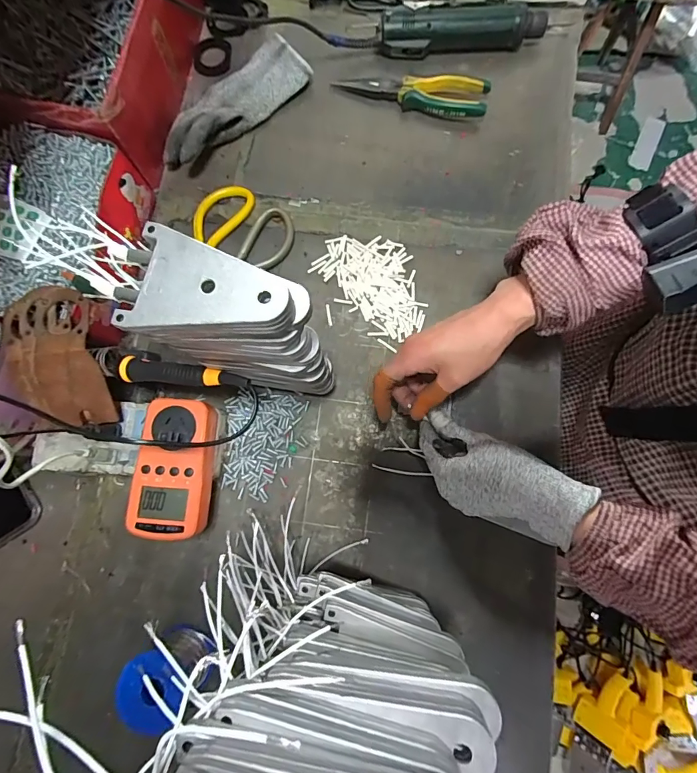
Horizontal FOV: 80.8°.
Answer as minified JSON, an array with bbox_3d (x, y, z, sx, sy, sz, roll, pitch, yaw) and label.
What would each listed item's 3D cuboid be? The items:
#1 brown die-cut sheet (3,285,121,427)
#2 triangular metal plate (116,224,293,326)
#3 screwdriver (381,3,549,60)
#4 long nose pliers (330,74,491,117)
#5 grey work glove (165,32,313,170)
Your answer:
[{"bbox_3d":[-0.284,-0.028,0.403,0.086,0.045,0.128,-7,78,0],"label":"brown die-cut sheet"},{"bbox_3d":[-0.087,-0.059,0.250,0.099,0.010,0.066,14,79,4],"label":"triangular metal plate"},{"bbox_3d":[0.147,-0.465,0.539,0.216,0.042,0.041,-2,78,1],"label":"screwdriver"},{"bbox_3d":[0.081,-0.377,0.529,0.190,0.030,0.040,8,79,3],"label":"long nose pliers"},{"bbox_3d":[-0.149,-0.355,0.517,0.214,0.047,0.072,-44,81,-7],"label":"grey work glove"}]

